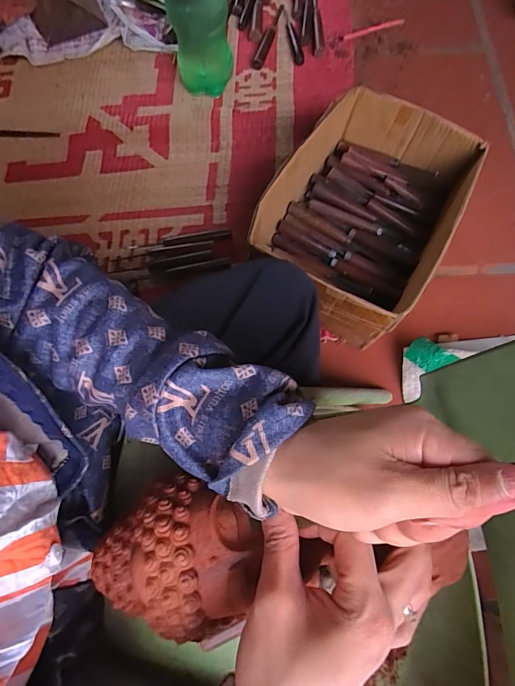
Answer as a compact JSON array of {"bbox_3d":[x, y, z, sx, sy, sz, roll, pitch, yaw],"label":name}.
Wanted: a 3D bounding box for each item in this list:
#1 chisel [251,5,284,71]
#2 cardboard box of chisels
[{"bbox_3d":[0.026,-0.653,0.845,0.021,0.027,0.179,19,75,4],"label":"chisel"},{"bbox_3d":[0.158,-0.199,0.611,0.239,0.138,0.324,30,76,7],"label":"cardboard box of chisels"}]

